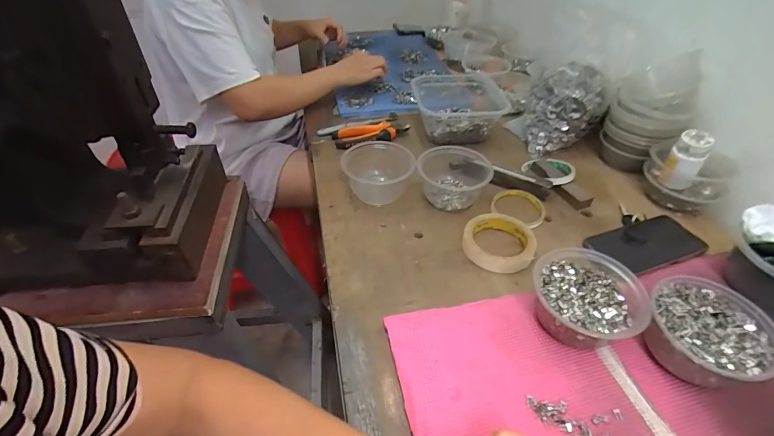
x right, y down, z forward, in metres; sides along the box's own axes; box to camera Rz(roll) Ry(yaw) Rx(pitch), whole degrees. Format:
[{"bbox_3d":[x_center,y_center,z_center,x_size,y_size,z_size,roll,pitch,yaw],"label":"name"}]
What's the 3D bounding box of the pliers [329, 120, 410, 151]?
[{"bbox_3d":[-0.029,-0.171,0.748,0.150,0.022,0.054,-14,43,-11],"label":"pliers"}]

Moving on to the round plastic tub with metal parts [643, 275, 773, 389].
[{"bbox_3d":[0.335,0.121,0.402,0.109,0.057,0.115,1,43,-1],"label":"round plastic tub with metal parts"}]

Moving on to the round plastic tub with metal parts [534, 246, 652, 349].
[{"bbox_3d":[0.224,0.094,0.434,0.111,0.057,0.114,1,43,-1],"label":"round plastic tub with metal parts"}]

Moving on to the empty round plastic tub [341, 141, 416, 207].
[{"bbox_3d":[-0.015,-0.072,0.628,0.116,0.060,0.103,0,42,0],"label":"empty round plastic tub"}]

